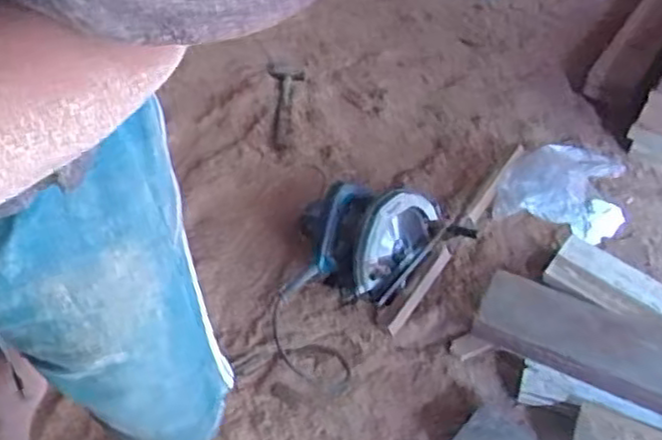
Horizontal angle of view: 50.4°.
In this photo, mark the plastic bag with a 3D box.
[{"bbox_3d":[0.427,-0.062,1.282,0.215,0.114,0.160,25,54,20],"label":"plastic bag"}]

